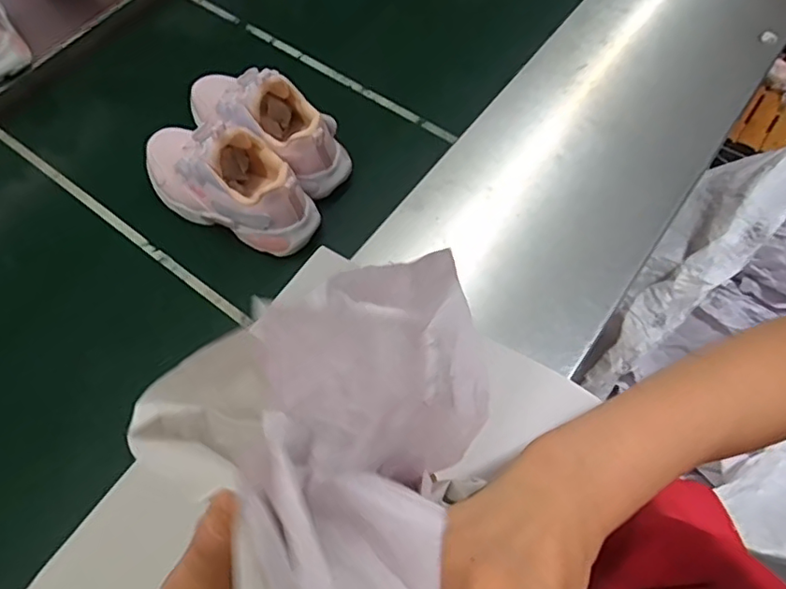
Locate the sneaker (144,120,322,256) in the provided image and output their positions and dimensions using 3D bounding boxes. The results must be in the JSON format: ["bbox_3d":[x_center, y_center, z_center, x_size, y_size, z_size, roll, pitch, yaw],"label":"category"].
[{"bbox_3d":[-0.184,-0.127,0.590,0.215,0.102,0.077,24,66,14],"label":"sneaker"}]

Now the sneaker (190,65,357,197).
[{"bbox_3d":[-0.147,-0.194,0.619,0.211,0.113,0.088,31,68,17],"label":"sneaker"}]

